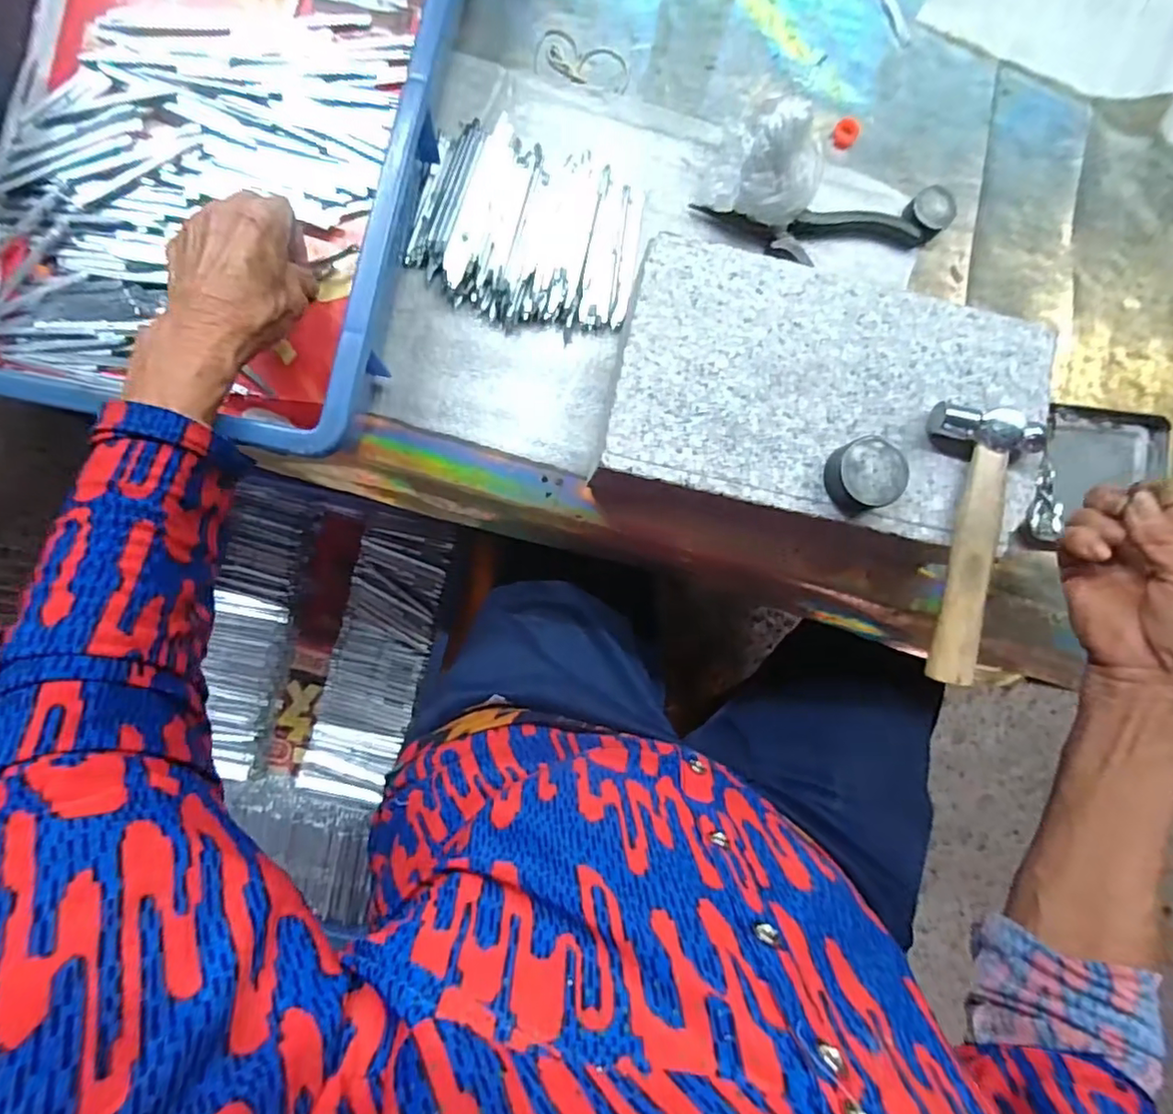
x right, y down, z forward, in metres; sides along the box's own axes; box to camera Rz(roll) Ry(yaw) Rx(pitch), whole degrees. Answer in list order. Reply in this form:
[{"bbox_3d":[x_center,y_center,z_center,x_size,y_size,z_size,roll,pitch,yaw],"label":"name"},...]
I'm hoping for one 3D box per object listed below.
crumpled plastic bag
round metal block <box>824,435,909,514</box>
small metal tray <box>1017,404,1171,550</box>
[{"bbox_3d":[0.118,-0.253,0.390,0.073,0.064,0.055,22,83,-2],"label":"crumpled plastic bag"},{"bbox_3d":[0.153,-0.046,0.328,0.040,0.021,0.037,0,86,-2],"label":"round metal block"},{"bbox_3d":[0.362,-0.052,0.424,0.084,0.014,0.115,18,83,-3],"label":"small metal tray"}]

